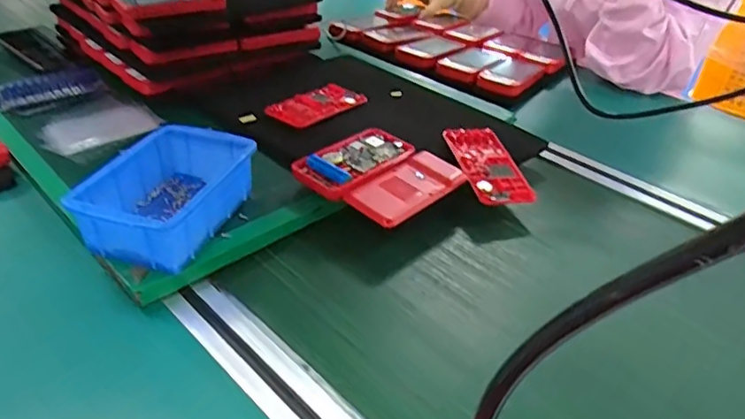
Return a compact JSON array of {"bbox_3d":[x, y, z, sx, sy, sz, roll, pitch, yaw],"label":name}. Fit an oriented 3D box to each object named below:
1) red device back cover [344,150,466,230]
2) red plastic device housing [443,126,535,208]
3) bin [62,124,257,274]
[{"bbox_3d":[0.035,-0.023,0.545,0.058,0.012,0.119,29,42,32],"label":"red device back cover"},{"bbox_3d":[0.118,-0.046,0.596,0.062,0.009,0.118,-3,43,-16],"label":"red plastic device housing"},{"bbox_3d":[-0.169,-0.013,0.497,0.098,0.054,0.149,14,36,14],"label":"bin"}]

